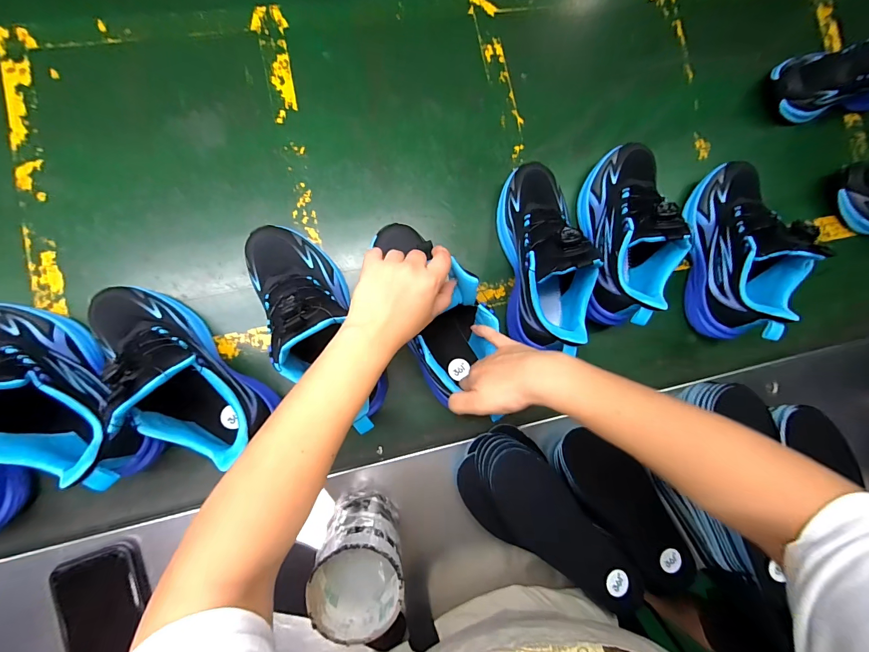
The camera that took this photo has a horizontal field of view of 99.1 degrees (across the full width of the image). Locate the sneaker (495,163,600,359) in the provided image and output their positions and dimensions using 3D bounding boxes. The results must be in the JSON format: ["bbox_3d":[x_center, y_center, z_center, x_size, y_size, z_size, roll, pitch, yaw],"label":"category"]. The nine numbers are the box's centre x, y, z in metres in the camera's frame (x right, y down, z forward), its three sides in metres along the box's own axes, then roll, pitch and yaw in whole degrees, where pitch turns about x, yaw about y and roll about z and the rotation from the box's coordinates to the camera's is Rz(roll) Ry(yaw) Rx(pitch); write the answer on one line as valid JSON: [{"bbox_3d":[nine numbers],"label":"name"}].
[{"bbox_3d":[0.134,-0.086,0.440,0.086,0.133,0.236,3,85,-7],"label":"sneaker"}]

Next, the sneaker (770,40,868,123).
[{"bbox_3d":[0.614,-0.373,0.533,0.222,0.131,0.094,-17,91,-5],"label":"sneaker"}]

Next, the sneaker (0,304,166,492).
[{"bbox_3d":[-0.395,0.064,0.356,0.090,0.145,0.244,-42,80,-9],"label":"sneaker"}]

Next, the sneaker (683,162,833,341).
[{"bbox_3d":[0.411,-0.105,0.486,0.080,0.134,0.240,1,85,-7],"label":"sneaker"}]

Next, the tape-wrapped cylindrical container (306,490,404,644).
[{"bbox_3d":[-0.075,0.233,0.374,0.079,0.113,0.084,0,89,-5],"label":"tape-wrapped cylindrical container"}]

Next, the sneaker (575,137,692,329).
[{"bbox_3d":[0.246,-0.122,0.465,0.087,0.128,0.240,9,85,-7],"label":"sneaker"}]

